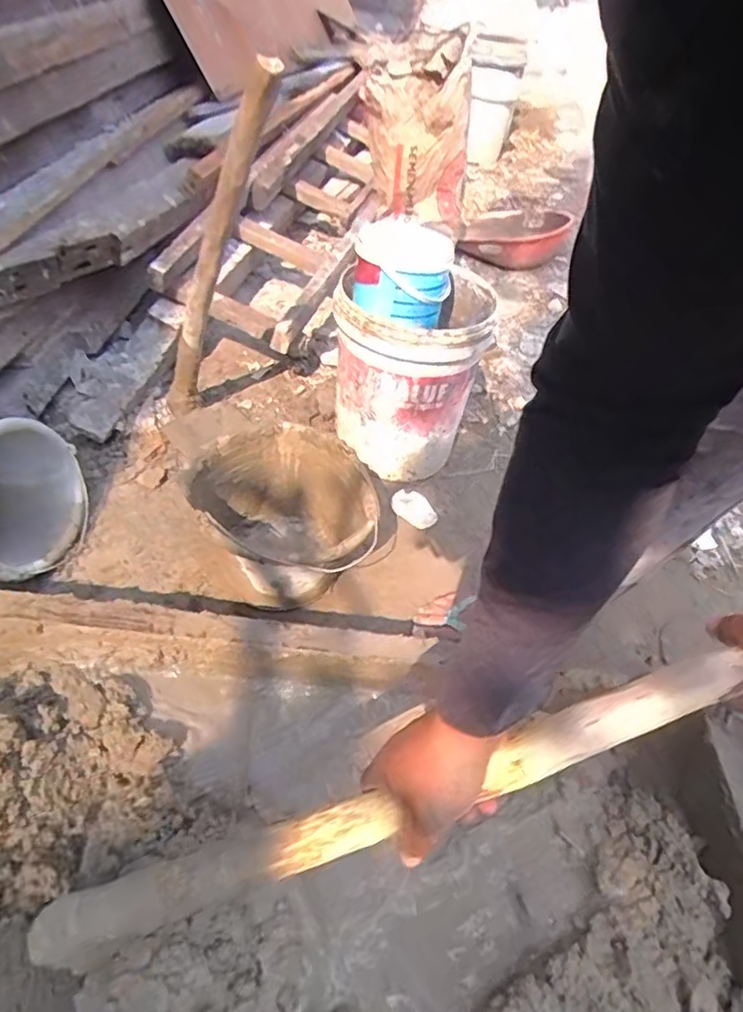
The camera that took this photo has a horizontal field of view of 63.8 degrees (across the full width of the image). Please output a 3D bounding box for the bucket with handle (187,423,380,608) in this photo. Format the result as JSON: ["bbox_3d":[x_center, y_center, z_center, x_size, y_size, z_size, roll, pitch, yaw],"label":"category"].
[{"bbox_3d":[-0.144,0.035,0.994,0.262,0.215,0.276,5,45,-5],"label":"bucket with handle"}]

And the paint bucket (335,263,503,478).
[{"bbox_3d":[0.077,-0.264,1.255,0.296,0.353,0.296,5,45,-5],"label":"paint bucket"}]

